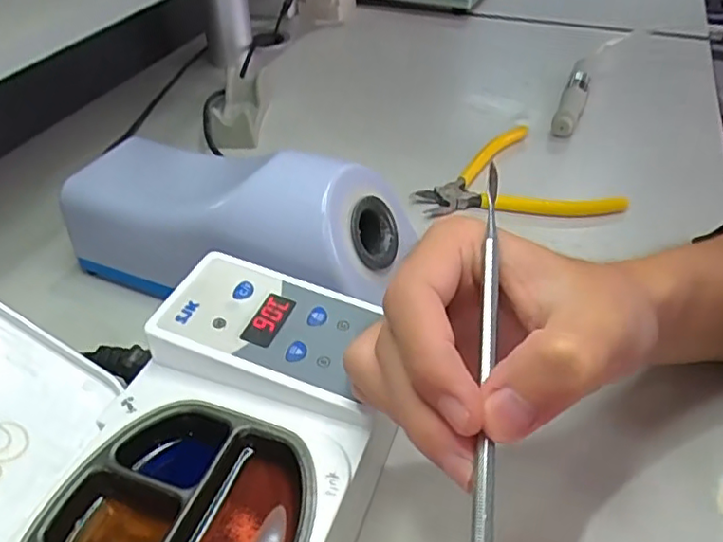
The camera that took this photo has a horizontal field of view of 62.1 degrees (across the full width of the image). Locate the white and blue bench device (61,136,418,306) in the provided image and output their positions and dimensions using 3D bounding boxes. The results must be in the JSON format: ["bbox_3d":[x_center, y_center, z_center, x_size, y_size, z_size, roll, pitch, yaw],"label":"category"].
[{"bbox_3d":[-0.078,-0.023,0.354,0.202,0.089,0.085,16,43,18],"label":"white and blue bench device"}]

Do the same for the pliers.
[{"bbox_3d":[0.113,-0.084,0.479,0.148,0.018,0.131,-1,41,0],"label":"pliers"}]

